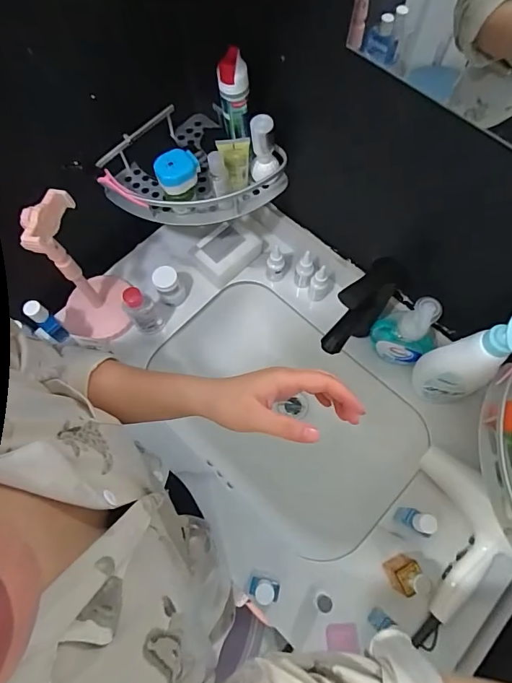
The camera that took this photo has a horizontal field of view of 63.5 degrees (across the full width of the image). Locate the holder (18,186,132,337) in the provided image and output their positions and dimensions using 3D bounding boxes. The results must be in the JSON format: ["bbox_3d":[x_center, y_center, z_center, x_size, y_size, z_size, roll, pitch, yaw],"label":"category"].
[{"bbox_3d":[-0.262,-0.095,0.590,0.108,0.261,0.102,0,70,-1],"label":"holder"}]

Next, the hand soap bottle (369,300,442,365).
[{"bbox_3d":[0.226,-0.016,0.615,0.083,0.149,0.053,38,74,12],"label":"hand soap bottle"}]

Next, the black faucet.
[{"bbox_3d":[0.148,-0.039,0.605,0.147,0.176,0.045,-40,75,-14],"label":"black faucet"}]

